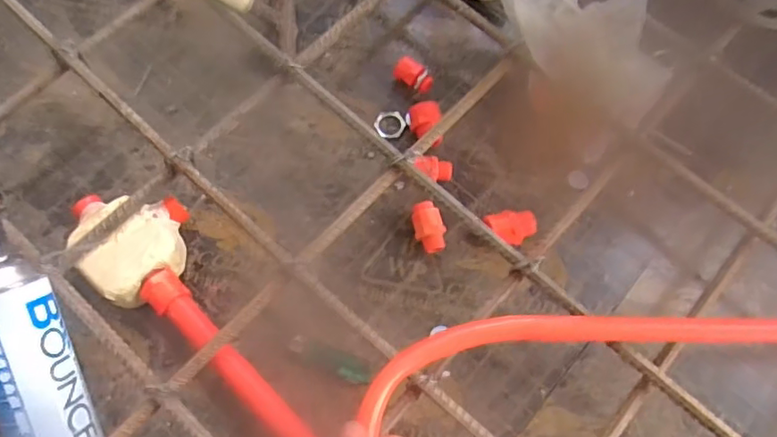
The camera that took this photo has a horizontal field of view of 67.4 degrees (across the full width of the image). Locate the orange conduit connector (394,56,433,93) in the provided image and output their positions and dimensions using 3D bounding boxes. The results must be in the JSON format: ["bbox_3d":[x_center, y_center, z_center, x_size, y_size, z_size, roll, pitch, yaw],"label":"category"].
[{"bbox_3d":[0.028,-0.153,0.638,0.043,0.030,0.027,32,73,8],"label":"orange conduit connector"}]

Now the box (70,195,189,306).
[{"bbox_3d":[-0.246,0.026,0.554,0.094,0.057,0.089,1,72,-2],"label":"box"}]

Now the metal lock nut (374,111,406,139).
[{"bbox_3d":[0.002,-0.101,0.631,0.033,0.009,0.032,-2,72,-3],"label":"metal lock nut"}]

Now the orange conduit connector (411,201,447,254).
[{"bbox_3d":[0.040,0.009,0.584,0.029,0.022,0.050,-12,73,-6],"label":"orange conduit connector"}]

